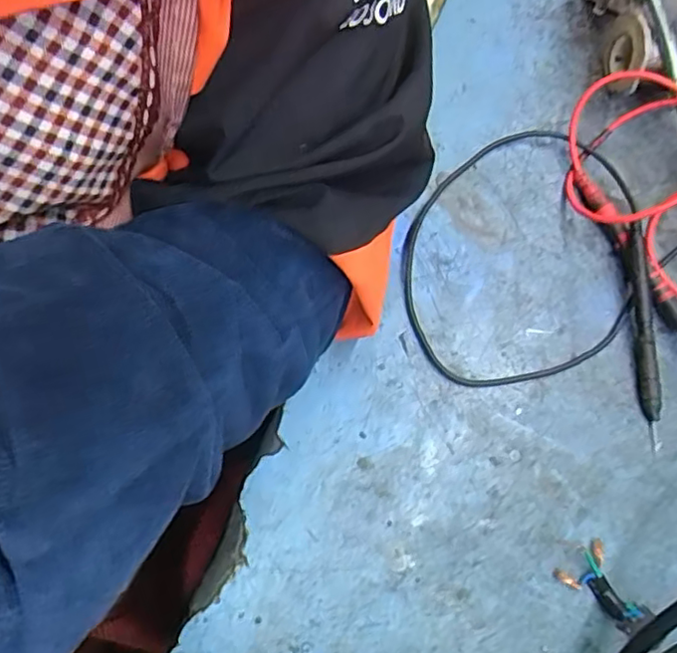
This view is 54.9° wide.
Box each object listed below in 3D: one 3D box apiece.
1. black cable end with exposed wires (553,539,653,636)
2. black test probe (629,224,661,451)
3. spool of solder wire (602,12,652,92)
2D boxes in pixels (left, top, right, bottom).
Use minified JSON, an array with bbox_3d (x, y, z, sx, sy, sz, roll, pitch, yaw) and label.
[{"bbox_3d":[0.122,0.123,0.298,0.026,0.004,0.041,-33,79,-13],"label":"black cable end with exposed wires"},{"bbox_3d":[0.156,0.004,0.331,0.008,0.015,0.110,2,73,-4],"label":"black test probe"},{"bbox_3d":[0.157,-0.151,0.359,0.010,0.037,0.043,-11,75,-4],"label":"spool of solder wire"}]

